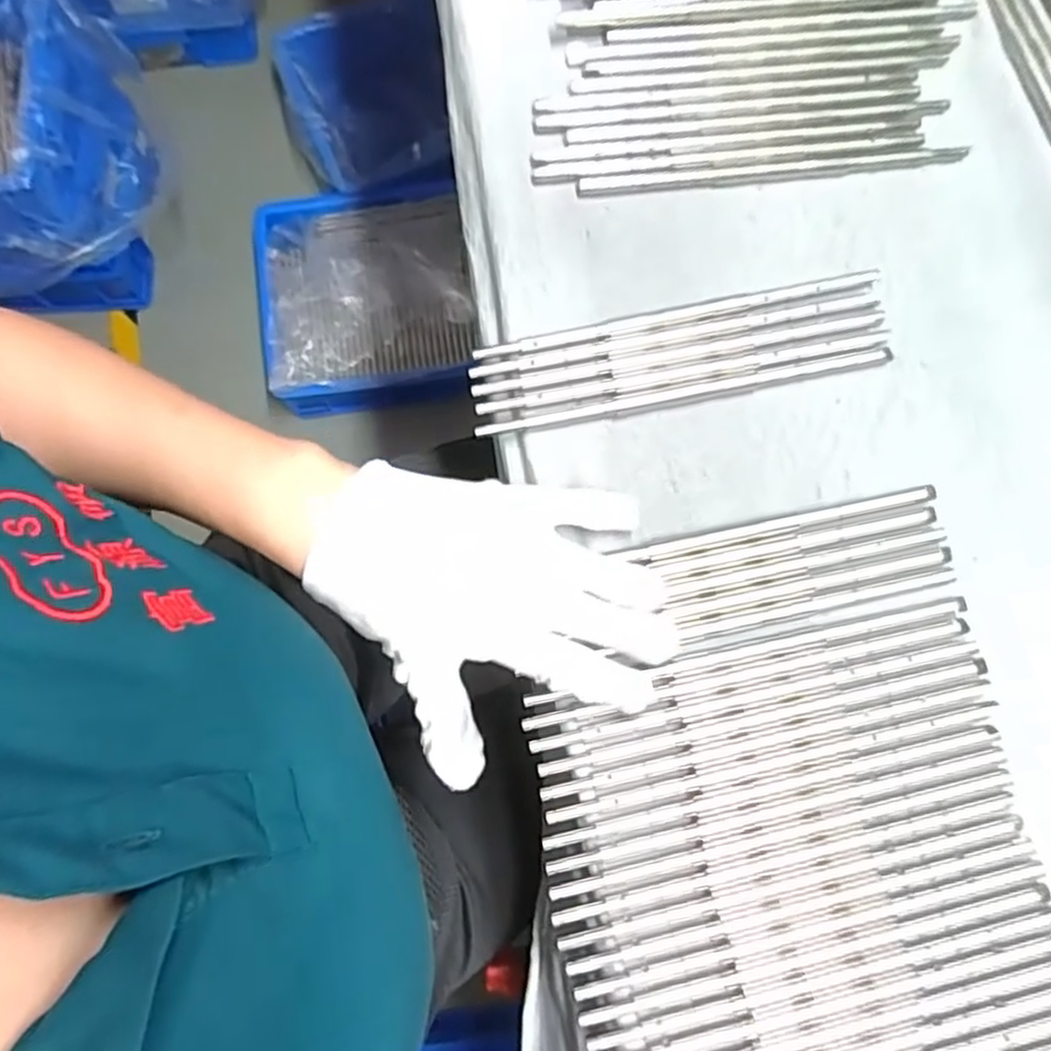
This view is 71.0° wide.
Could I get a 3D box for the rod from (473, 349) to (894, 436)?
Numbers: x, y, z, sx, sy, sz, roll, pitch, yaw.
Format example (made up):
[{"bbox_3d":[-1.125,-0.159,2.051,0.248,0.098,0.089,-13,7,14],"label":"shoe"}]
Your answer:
[{"bbox_3d":[0.080,-0.068,0.365,0.209,0.009,0.007,-12,80,-2],"label":"rod"}]

